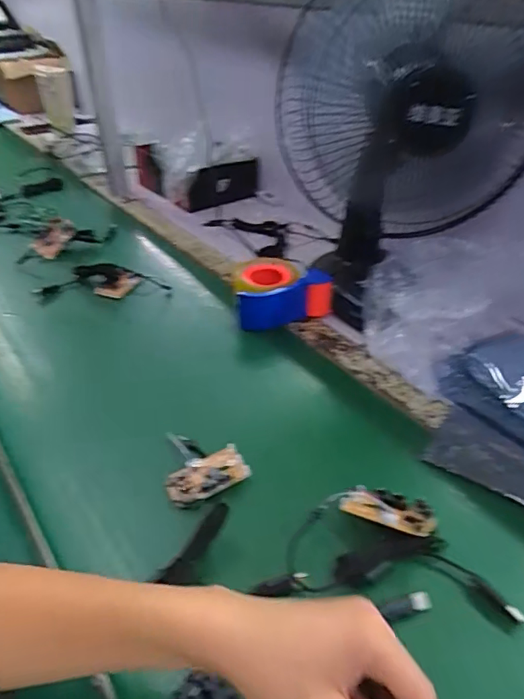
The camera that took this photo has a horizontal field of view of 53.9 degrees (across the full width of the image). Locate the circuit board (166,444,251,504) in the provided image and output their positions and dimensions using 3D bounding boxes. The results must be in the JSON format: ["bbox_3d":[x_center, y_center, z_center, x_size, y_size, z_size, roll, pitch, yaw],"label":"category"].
[{"bbox_3d":[-0.057,0.129,0.529,0.081,0.012,0.046,-18,40,-22],"label":"circuit board"}]

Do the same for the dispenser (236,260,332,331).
[{"bbox_3d":[0.031,-0.091,0.787,0.142,0.067,0.130,-3,37,-3],"label":"dispenser"}]

